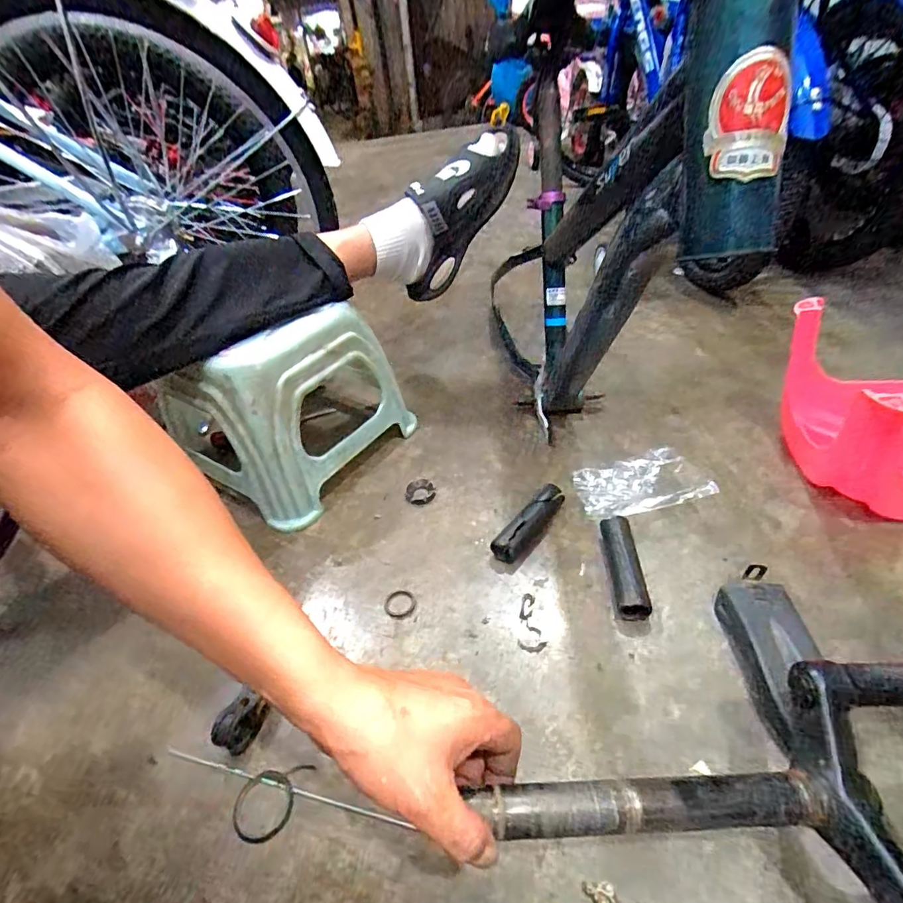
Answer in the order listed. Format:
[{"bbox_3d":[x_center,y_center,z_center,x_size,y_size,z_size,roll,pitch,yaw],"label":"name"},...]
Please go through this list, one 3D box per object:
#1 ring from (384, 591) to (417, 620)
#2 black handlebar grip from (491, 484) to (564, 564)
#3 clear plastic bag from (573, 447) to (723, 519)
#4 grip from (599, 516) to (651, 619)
[{"bbox_3d":[-0.056,0.169,0.556,0.036,0.004,0.035,-5,40,4],"label":"ring"},{"bbox_3d":[0.095,0.083,0.604,0.031,0.035,0.116,23,49,32],"label":"black handlebar grip"},{"bbox_3d":[0.234,0.039,0.631,0.146,0.046,0.113,-8,40,0],"label":"clear plastic bag"},{"bbox_3d":[0.187,0.124,0.546,0.034,0.031,0.114,-2,40,7],"label":"grip"}]

